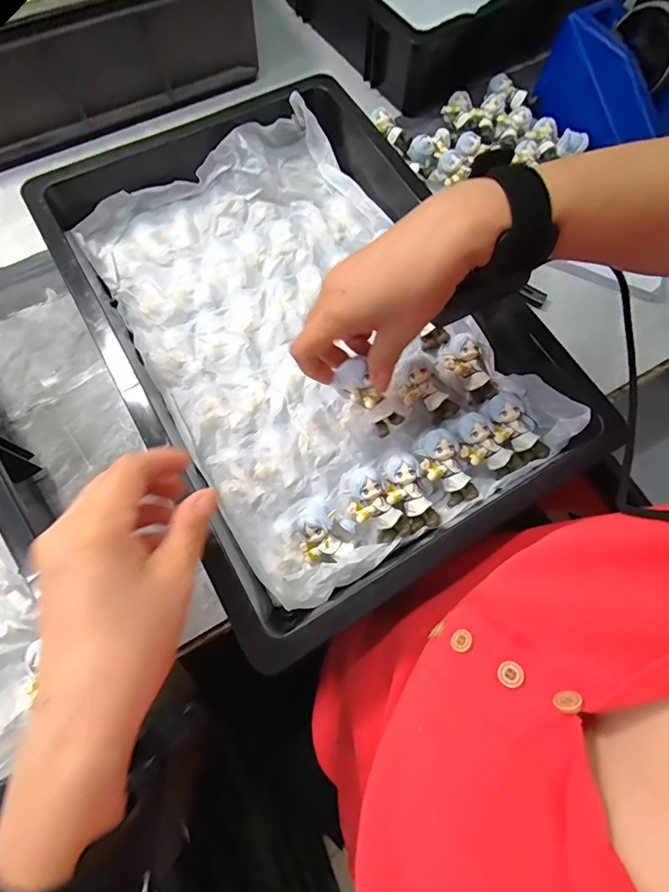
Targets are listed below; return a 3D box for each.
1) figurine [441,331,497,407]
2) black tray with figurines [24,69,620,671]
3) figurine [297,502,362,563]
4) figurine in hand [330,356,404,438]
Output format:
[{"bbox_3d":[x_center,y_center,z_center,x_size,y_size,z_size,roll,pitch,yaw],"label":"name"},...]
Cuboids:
[{"bbox_3d":[0.120,-0.068,0.384,0.033,0.026,0.061,-32,92,-13],"label":"figurine"},{"bbox_3d":[-0.025,-0.101,0.359,0.309,0.075,0.435,-29,73,-12],"label":"black tray with figurines"},{"bbox_3d":[-0.006,0.067,0.322,0.045,0.028,0.040,31,73,7],"label":"figurine"},{"bbox_3d":[0.026,-0.034,0.315,0.063,0.022,0.024,47,71,-23],"label":"figurine in hand"}]

